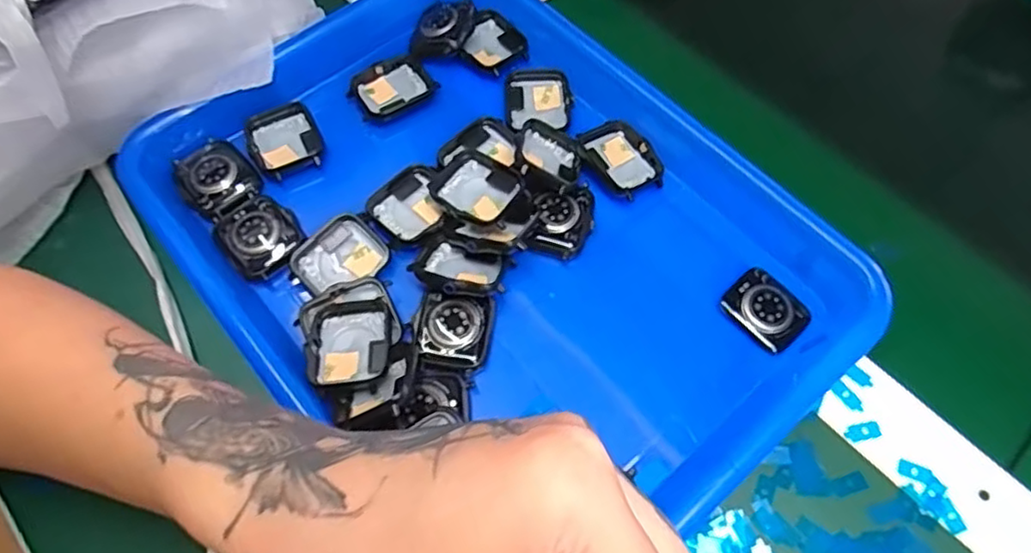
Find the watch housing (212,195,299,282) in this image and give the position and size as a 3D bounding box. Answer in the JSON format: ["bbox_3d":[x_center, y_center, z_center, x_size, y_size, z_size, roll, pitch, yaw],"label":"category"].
[{"bbox_3d":[-0.133,-0.021,0.337,0.039,0.008,0.042,-36,67,-15],"label":"watch housing"}]

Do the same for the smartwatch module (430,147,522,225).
[{"bbox_3d":[-0.019,-0.045,0.338,0.040,0.013,0.037,36,70,18],"label":"smartwatch module"}]

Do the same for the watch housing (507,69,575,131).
[{"bbox_3d":[0.014,-0.102,0.371,0.037,0.010,0.045,-8,63,-2],"label":"watch housing"}]

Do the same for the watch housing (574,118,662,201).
[{"bbox_3d":[0.058,-0.065,0.355,0.038,0.013,0.044,-21,64,-9],"label":"watch housing"}]

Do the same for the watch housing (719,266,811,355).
[{"bbox_3d":[0.124,0.016,0.319,0.029,0.009,0.038,-39,68,-16],"label":"watch housing"}]

